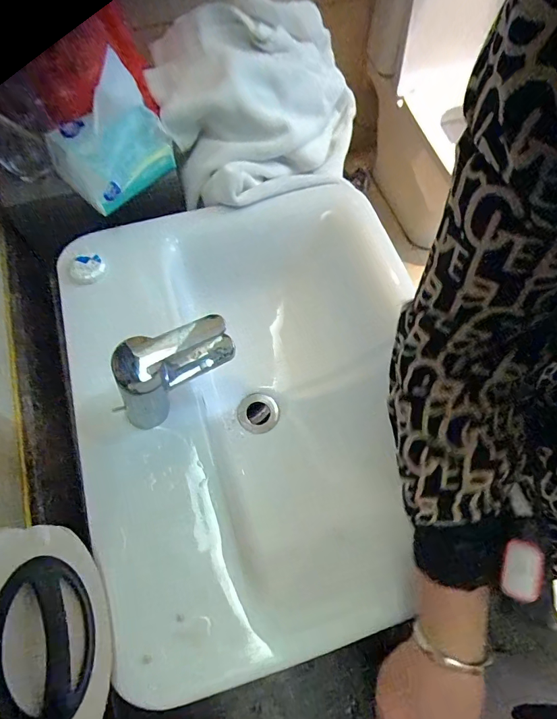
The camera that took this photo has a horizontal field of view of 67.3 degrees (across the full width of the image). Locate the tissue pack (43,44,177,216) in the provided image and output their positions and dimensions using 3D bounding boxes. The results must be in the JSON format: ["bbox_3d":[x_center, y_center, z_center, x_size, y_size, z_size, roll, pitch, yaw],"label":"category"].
[{"bbox_3d":[-0.199,-0.273,0.495,0.083,0.132,0.131,42,71,16],"label":"tissue pack"}]

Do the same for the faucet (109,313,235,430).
[{"bbox_3d":[-0.103,0.017,0.421,0.127,0.118,0.044,-22,68,-11],"label":"faucet"}]

